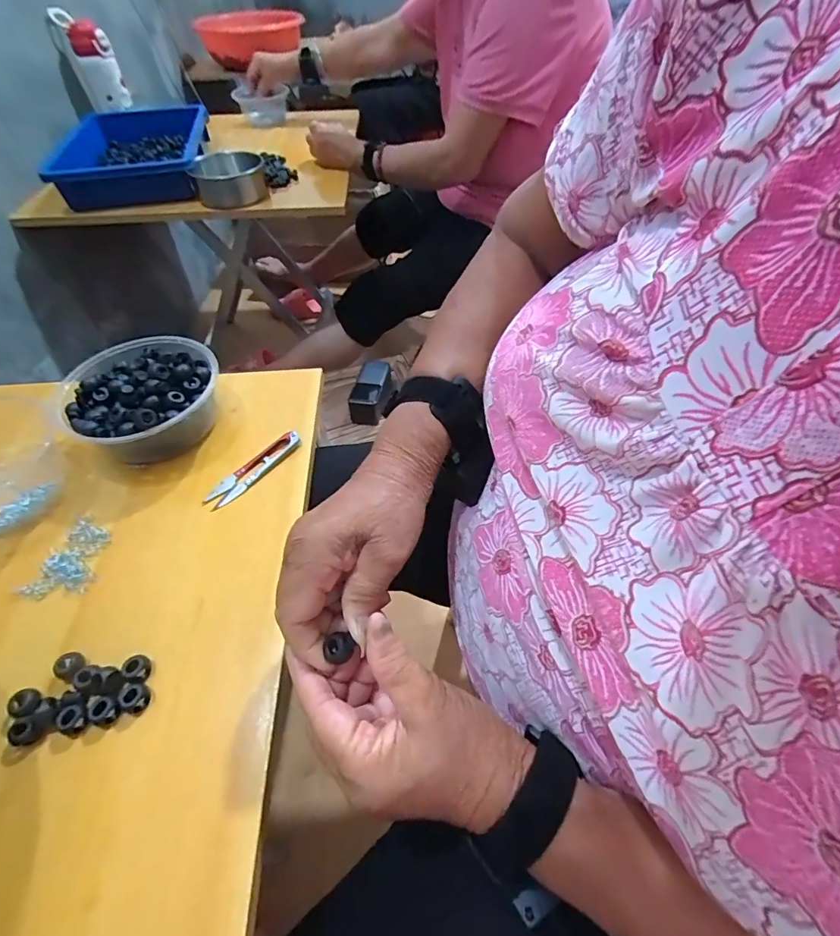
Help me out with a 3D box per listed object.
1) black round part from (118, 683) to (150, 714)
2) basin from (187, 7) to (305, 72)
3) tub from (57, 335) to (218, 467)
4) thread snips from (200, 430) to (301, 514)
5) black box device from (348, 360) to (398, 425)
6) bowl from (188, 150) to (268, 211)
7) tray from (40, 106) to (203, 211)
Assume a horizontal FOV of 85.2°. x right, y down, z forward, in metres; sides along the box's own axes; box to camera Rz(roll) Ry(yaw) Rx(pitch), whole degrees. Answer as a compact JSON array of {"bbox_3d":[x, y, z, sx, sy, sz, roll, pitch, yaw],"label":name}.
[{"bbox_3d":[-0.191,0.153,0.304,0.017,0.011,0.017,-1,52,2],"label":"black round part"},{"bbox_3d":[-0.488,-1.284,1.364,0.283,0.121,0.327,-11,52,-6],"label":"basin"},{"bbox_3d":[-0.260,-0.066,0.444,0.131,0.066,0.136,-1,52,2],"label":"tub"},{"bbox_3d":[-0.154,0.000,0.424,0.023,0.010,0.101,34,60,26],"label":"thread snips"},{"bbox_3d":[-0.090,-0.144,0.865,0.060,0.049,0.142,5,52,7],"label":"black box device"},{"bbox_3d":[-0.338,-0.512,0.816,0.123,0.059,0.118,-17,53,-11],"label":"bowl"},{"bbox_3d":[-0.545,-0.614,0.885,0.269,0.060,0.402,-17,53,-11],"label":"tray"}]

